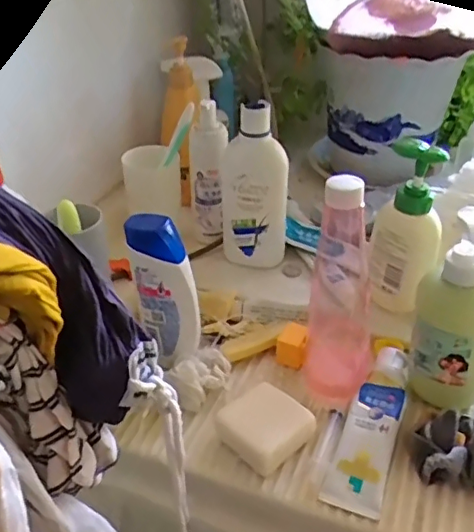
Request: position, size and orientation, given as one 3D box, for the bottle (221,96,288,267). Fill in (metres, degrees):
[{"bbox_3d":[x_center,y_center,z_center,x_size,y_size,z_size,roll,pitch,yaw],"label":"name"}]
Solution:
[{"bbox_3d":[0.021,-0.089,0.633,0.075,0.185,0.056,0,36,0],"label":"bottle"}]

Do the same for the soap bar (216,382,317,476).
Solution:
[{"bbox_3d":[0.025,0.136,0.485,0.063,0.021,0.071,-27,44,-31],"label":"soap bar"}]

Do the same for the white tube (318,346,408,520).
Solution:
[{"bbox_3d":[0.119,0.135,0.489,0.045,0.024,0.162,15,39,19],"label":"white tube"}]

